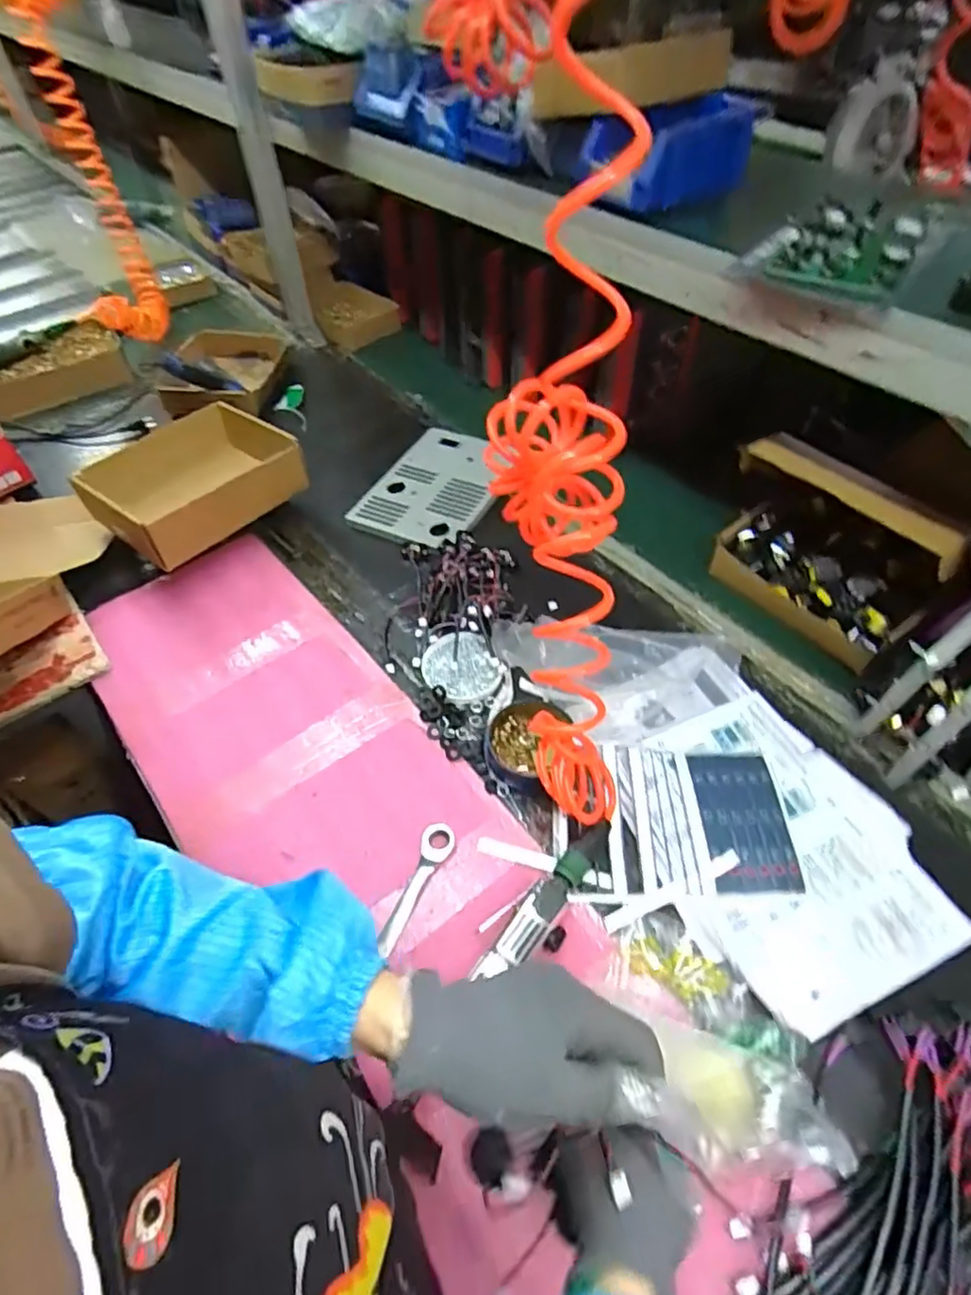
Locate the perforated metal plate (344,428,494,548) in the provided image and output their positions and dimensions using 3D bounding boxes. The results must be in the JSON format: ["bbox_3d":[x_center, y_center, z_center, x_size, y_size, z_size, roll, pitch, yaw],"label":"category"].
[{"bbox_3d":[-0.072,-0.264,0.993,0.195,0.016,0.279,14,50,19],"label":"perforated metal plate"}]

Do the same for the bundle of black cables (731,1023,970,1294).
[{"bbox_3d":[0.288,0.393,0.437,0.291,0.027,0.119,-37,59,-24],"label":"bundle of black cables"}]

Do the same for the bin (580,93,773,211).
[{"bbox_3d":[0.189,-0.504,0.642,0.175,0.069,0.095,-26,55,-17],"label":"bin"}]

